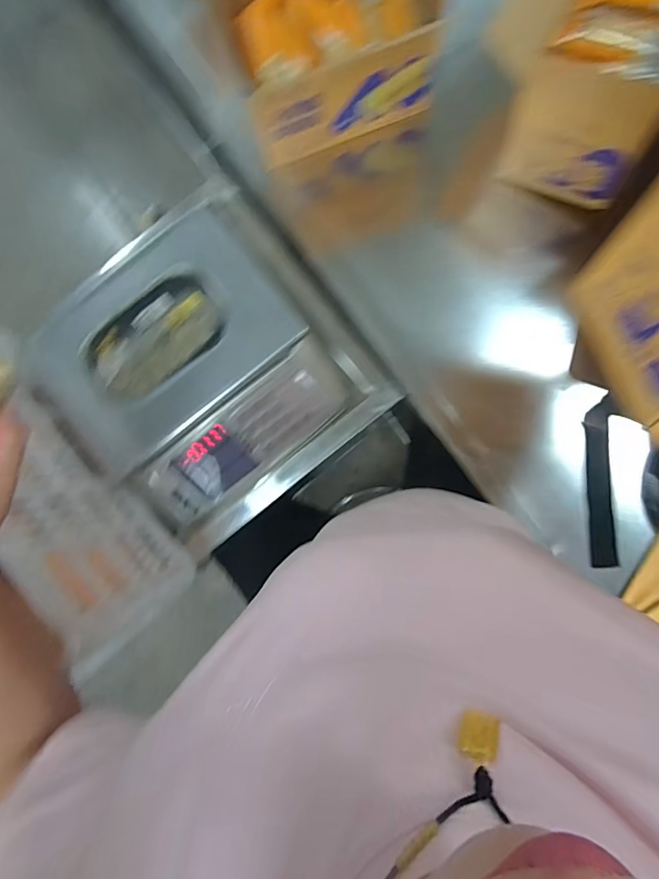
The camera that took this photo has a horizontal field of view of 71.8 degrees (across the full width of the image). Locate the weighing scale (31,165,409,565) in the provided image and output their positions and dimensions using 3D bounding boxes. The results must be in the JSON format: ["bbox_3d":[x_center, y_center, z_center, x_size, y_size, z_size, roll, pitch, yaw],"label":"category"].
[{"bbox_3d":[-0.171,-0.102,0.627,0.377,0.094,0.409,-39,85,0],"label":"weighing scale"}]

